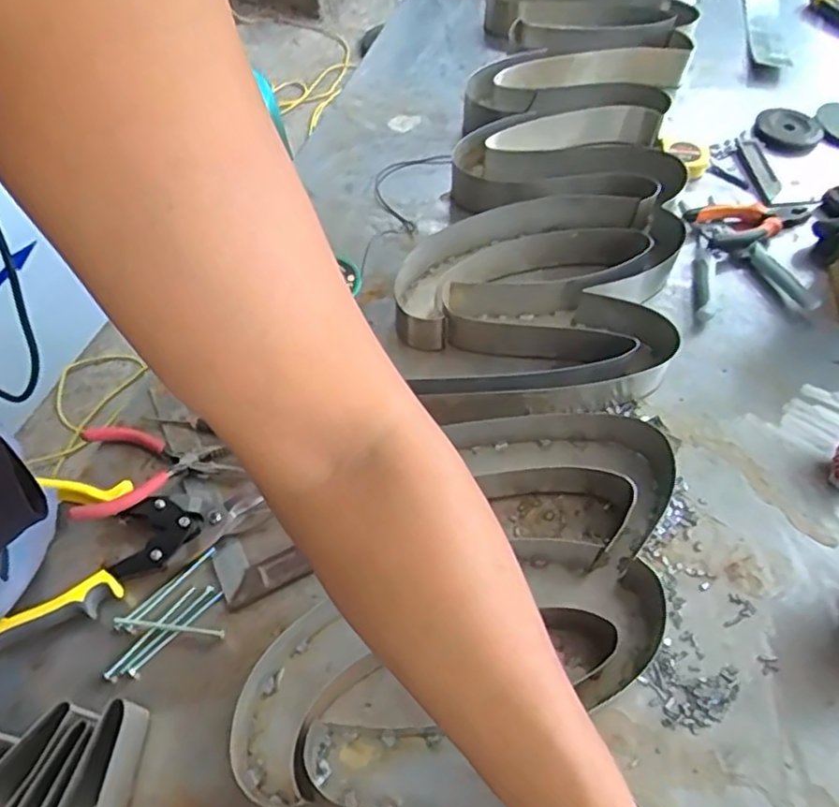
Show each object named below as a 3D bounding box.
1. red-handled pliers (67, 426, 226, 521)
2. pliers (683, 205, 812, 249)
[{"bbox_3d":[-0.259,0.048,0.601,0.125,0.024,0.098,-26,61,-17],"label":"red-handled pliers"},{"bbox_3d":[0.391,-0.217,0.784,0.147,0.033,0.061,-14,58,-9],"label":"pliers"}]

